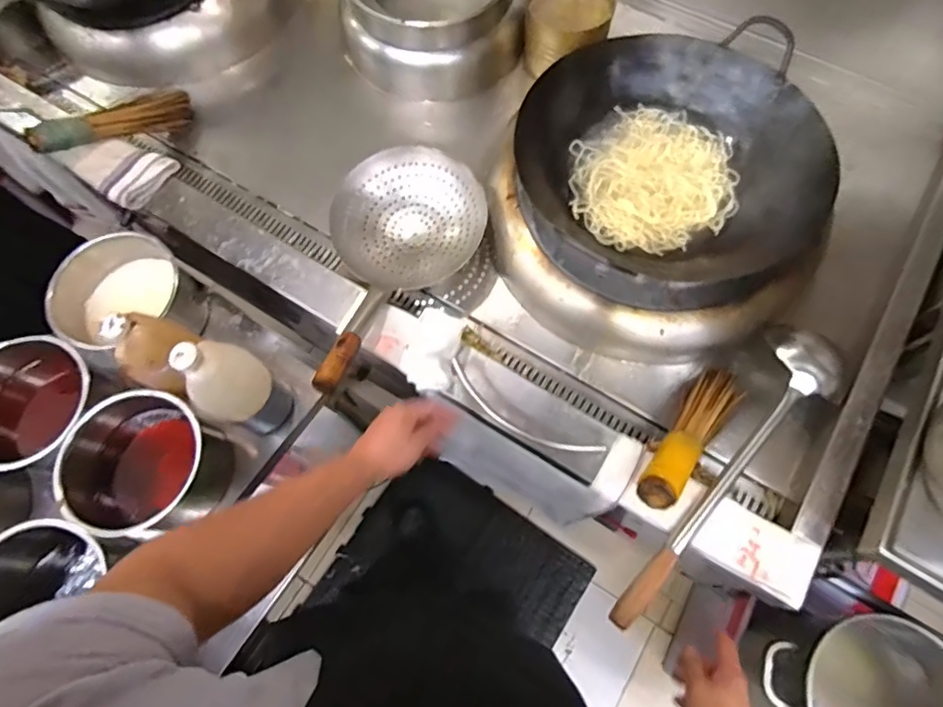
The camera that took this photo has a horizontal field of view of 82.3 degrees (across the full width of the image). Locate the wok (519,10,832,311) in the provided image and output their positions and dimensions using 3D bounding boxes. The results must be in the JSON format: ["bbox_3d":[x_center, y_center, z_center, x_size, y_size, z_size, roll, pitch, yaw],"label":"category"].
[{"bbox_3d":[0.275,-0.279,0.811,0.399,0.150,0.404,0,69,1],"label":"wok"}]

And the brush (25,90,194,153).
[{"bbox_3d":[-0.658,-0.429,0.994,0.055,0.047,0.302,30,44,12],"label":"brush"}]

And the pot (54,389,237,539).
[{"bbox_3d":[-0.427,0.145,0.724,0.169,0.130,0.167,0,69,1],"label":"pot"}]

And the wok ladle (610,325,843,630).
[{"bbox_3d":[0.351,0.152,0.745,0.096,0.085,0.513,41,75,15],"label":"wok ladle"}]

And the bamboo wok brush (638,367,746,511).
[{"bbox_3d":[0.319,0.105,0.765,0.065,0.043,0.299,40,48,14],"label":"bamboo wok brush"}]

